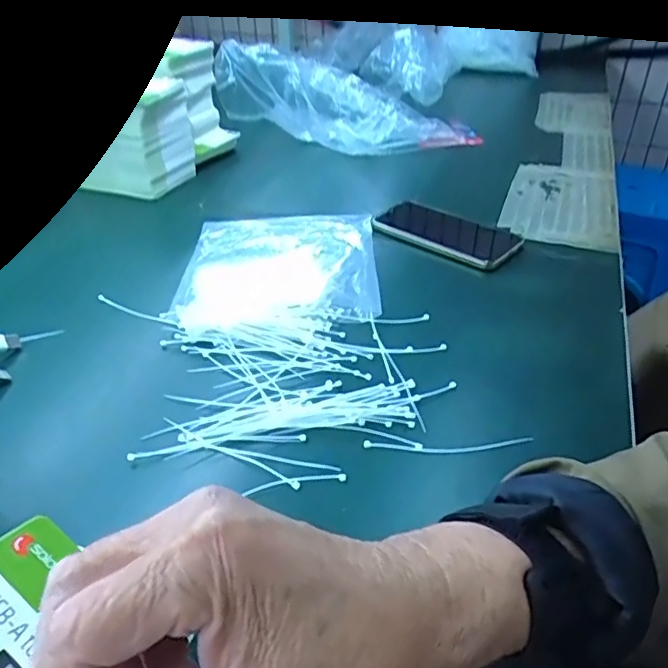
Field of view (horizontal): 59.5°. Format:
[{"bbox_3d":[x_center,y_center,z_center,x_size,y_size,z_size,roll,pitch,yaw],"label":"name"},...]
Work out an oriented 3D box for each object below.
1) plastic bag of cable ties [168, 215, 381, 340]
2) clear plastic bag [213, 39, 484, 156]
[{"bbox_3d":[-0.053,-0.066,0.591,0.187,0.016,0.228,0,36,0],"label":"plastic bag of cable ties"},{"bbox_3d":[0.021,-0.348,0.904,0.398,0.102,0.126,13,35,-7],"label":"clear plastic bag"}]

